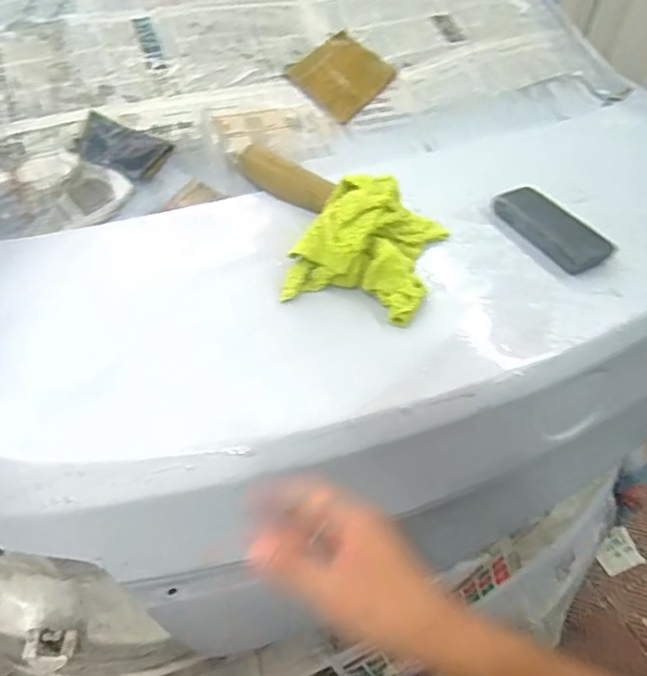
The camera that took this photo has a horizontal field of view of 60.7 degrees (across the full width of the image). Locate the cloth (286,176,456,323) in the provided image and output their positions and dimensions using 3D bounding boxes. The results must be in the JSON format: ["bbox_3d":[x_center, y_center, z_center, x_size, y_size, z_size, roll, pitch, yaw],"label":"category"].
[{"bbox_3d":[0.051,-0.110,0.605,0.142,0.072,0.164,13,46,10],"label":"cloth"}]

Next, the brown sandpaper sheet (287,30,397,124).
[{"bbox_3d":[0.029,-0.385,0.807,0.109,0.006,0.129,43,73,0],"label":"brown sandpaper sheet"}]

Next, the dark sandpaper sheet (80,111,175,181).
[{"bbox_3d":[-0.243,-0.230,0.669,0.098,0.008,0.066,23,66,-6],"label":"dark sandpaper sheet"}]

